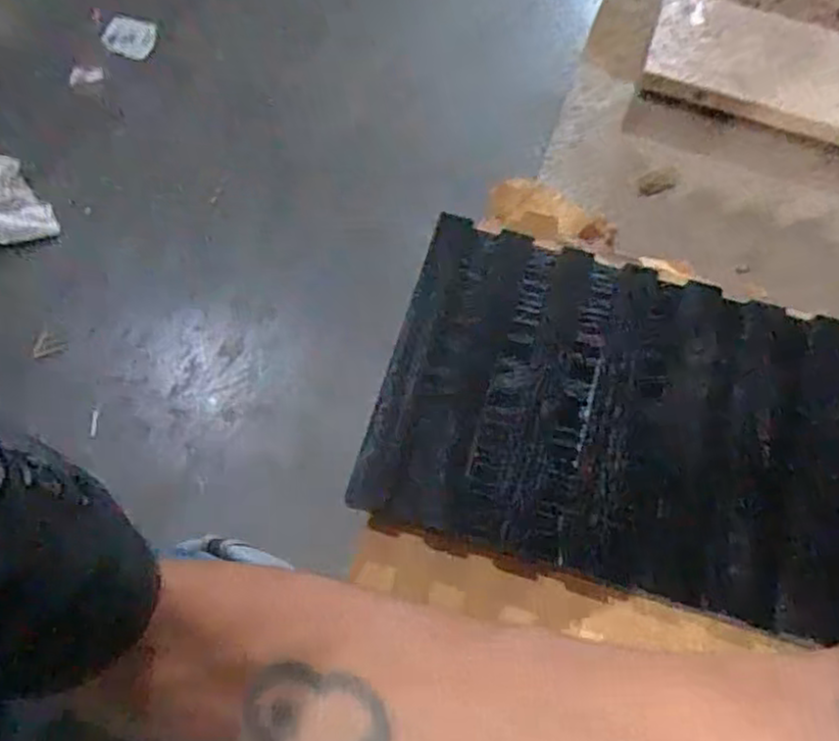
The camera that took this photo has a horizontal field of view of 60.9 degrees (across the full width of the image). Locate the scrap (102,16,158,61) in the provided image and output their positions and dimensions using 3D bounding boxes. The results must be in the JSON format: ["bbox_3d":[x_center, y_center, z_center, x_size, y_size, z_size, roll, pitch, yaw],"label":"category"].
[{"bbox_3d":[-0.366,-0.420,0.904,0.069,0.052,0.005,12,48,2],"label":"scrap"}]

